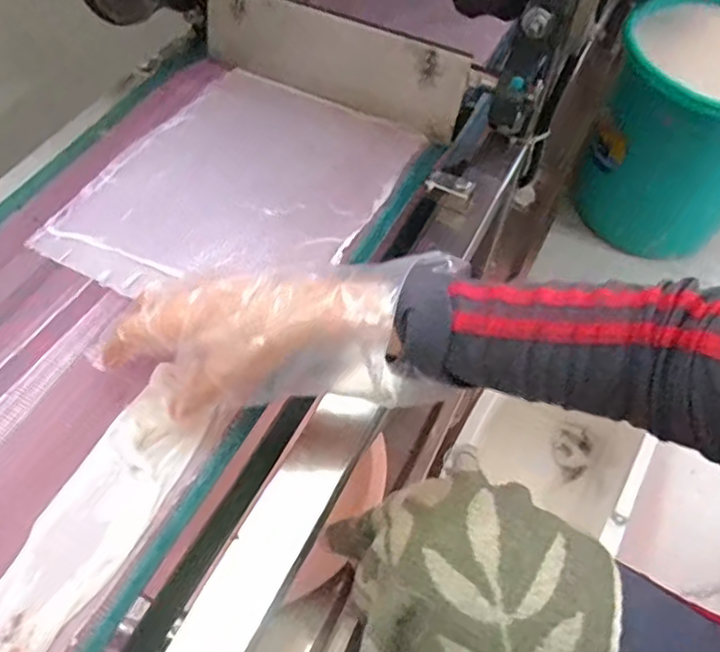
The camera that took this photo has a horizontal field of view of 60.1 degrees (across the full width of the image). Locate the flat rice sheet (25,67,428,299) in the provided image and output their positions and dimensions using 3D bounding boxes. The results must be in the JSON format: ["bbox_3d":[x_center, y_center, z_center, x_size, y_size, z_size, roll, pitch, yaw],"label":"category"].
[{"bbox_3d":[-0.100,-0.121,0.536,0.217,0.010,0.274,26,59,12],"label":"flat rice sheet"}]

